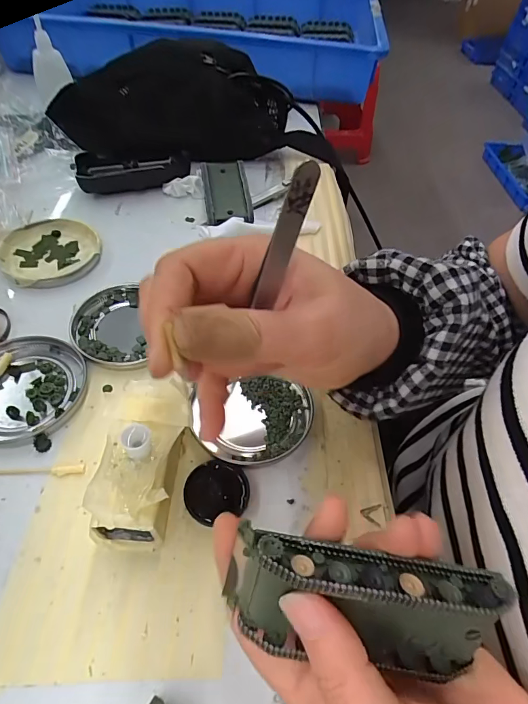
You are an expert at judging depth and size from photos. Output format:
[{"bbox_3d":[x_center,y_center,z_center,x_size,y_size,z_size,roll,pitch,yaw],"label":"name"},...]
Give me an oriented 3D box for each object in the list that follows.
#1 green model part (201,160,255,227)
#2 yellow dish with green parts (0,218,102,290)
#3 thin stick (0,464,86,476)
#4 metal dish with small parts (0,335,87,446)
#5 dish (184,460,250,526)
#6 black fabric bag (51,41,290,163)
[{"bbox_3d":[-0.039,-0.163,0.407,0.043,0.023,0.096,-7,52,-9],"label":"green model part"},{"bbox_3d":[-0.180,-0.085,0.347,0.077,0.012,0.074,2,51,-2],"label":"yellow dish with green parts"},{"bbox_3d":[-0.133,0.068,0.234,0.059,0.004,0.006,-3,52,-6],"label":"thin stick"},{"bbox_3d":[-0.158,0.022,0.265,0.077,0.008,0.075,2,51,-2],"label":"metal dish with small parts"},{"bbox_3d":[-0.027,0.078,0.233,0.035,0.006,0.033,2,51,-2],"label":"dish"},{"bbox_3d":[-0.095,-0.266,0.443,0.246,0.100,0.077,-9,52,-11],"label":"black fabric bag"}]

